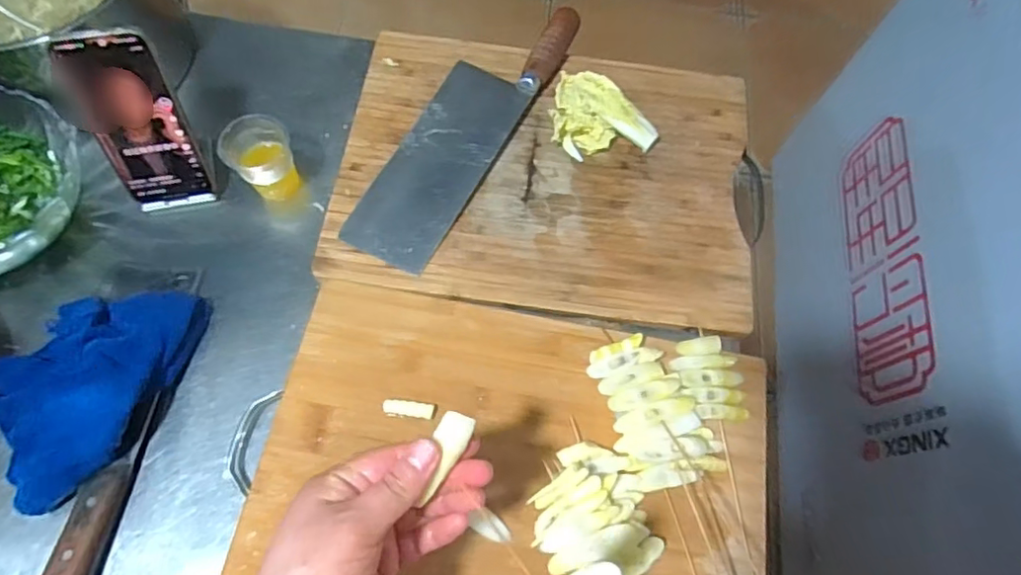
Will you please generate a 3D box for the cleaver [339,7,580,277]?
[{"bbox_3d":[-0.042,-0.163,0.567,0.086,0.031,0.316,28,67,9],"label":"cleaver"}]

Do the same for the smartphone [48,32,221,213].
[{"bbox_3d":[-0.319,-0.137,0.505,0.069,0.156,0.012,-11,42,-8],"label":"smartphone"}]

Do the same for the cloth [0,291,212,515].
[{"bbox_3d":[-0.345,0.075,0.461,0.130,0.040,0.186,13,65,3],"label":"cloth"}]

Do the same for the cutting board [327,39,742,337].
[{"bbox_3d":[0.035,-0.116,0.569,0.386,0.018,0.285,8,65,1],"label":"cutting board"}]

